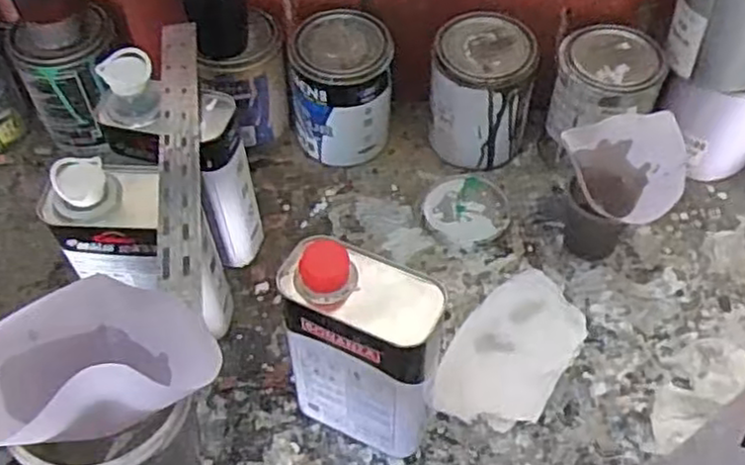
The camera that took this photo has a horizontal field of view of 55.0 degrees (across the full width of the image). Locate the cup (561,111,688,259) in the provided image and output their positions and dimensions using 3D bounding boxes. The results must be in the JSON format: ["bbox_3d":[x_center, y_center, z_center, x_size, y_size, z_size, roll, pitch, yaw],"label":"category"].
[{"bbox_3d":[0.239,-0.040,0.705,0.101,0.129,0.092,0,55,-1],"label":"cup"}]

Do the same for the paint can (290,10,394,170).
[{"bbox_3d":[-0.034,-0.155,0.778,0.105,0.143,0.098,-3,55,-3],"label":"paint can"}]

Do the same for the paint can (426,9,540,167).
[{"bbox_3d":[0.115,-0.146,0.771,0.104,0.131,0.100,0,55,-1],"label":"paint can"}]

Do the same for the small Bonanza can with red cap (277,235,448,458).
[{"bbox_3d":[-0.009,0.091,0.553,0.116,0.193,0.071,17,56,11],"label":"small Bonanza can with red cap"}]

